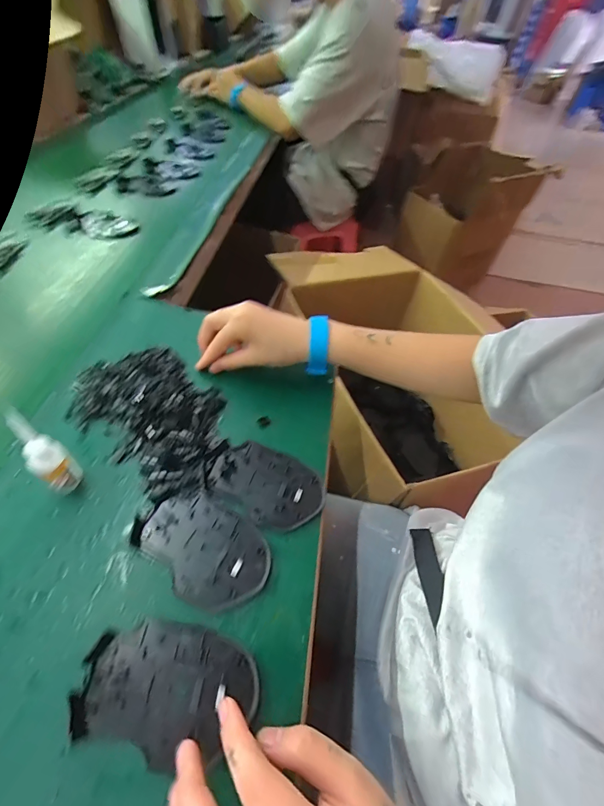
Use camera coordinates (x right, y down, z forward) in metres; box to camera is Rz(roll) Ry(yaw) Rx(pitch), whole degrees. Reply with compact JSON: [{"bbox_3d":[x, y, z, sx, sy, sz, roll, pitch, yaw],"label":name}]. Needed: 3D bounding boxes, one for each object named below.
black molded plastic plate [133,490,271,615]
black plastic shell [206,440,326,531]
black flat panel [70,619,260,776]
[{"bbox_3d":[-0.083,0.119,0.295,0.113,0.006,0.073,30,54,15],"label":"black molded plastic plate"},{"bbox_3d":[-0.034,0.077,0.337,0.107,0.008,0.070,26,53,12],"label":"black plastic shell"},{"bbox_3d":[-0.089,0.192,0.236,0.114,0.012,0.070,11,52,4],"label":"black flat panel"}]

